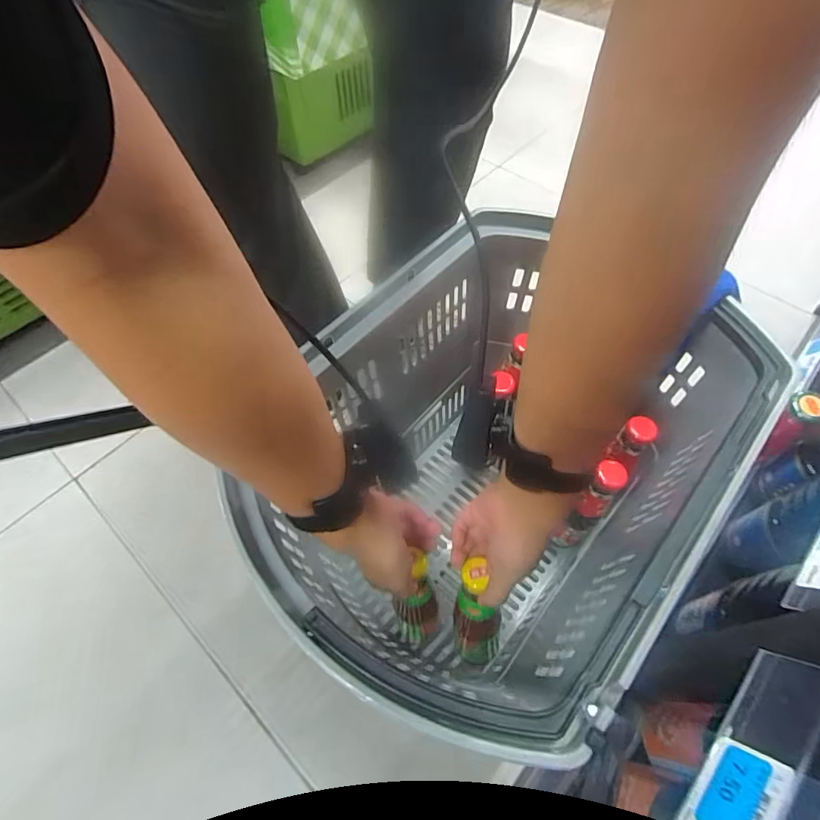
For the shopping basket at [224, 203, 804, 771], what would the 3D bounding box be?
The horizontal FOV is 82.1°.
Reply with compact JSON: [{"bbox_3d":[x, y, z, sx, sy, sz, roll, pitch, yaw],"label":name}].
[{"bbox_3d":[0.088,0.093,0.544,0.332,0.355,0.466,36,66,21],"label":"shopping basket"}]

